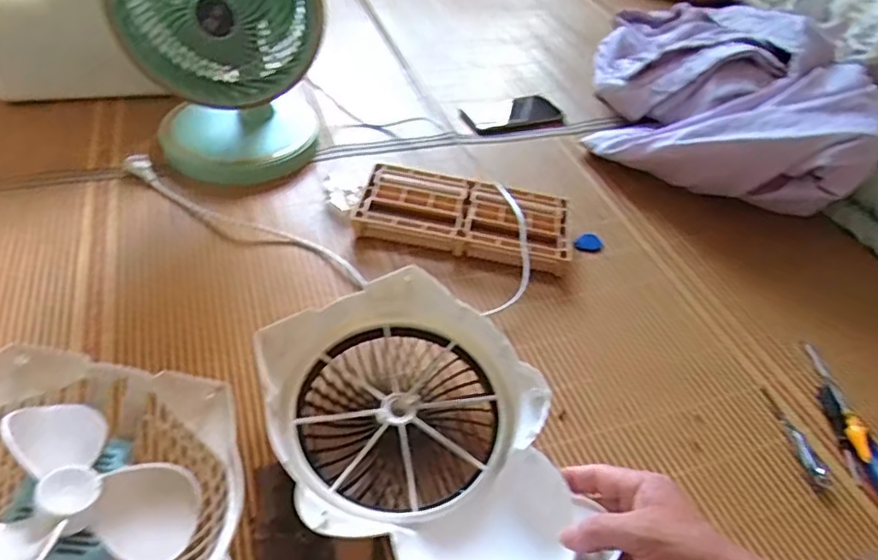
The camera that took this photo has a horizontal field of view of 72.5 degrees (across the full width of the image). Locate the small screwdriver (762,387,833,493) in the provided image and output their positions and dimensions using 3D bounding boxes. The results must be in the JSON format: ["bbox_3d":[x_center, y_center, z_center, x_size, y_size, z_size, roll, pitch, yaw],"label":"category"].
[{"bbox_3d":[0.355,0.154,0.592,0.023,0.011,0.111,1,45,-6],"label":"small screwdriver"}]

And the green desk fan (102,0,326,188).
[{"bbox_3d":[-0.264,-0.305,0.747,0.215,0.318,0.186,-6,46,-13],"label":"green desk fan"}]

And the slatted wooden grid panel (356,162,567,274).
[{"bbox_3d":[0.032,-0.078,0.761,0.267,0.039,0.131,11,45,4],"label":"slatted wooden grid panel"}]

